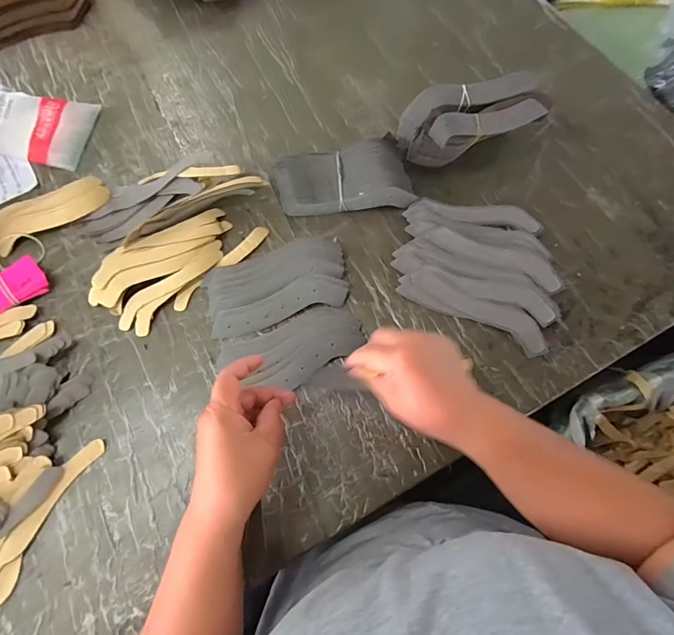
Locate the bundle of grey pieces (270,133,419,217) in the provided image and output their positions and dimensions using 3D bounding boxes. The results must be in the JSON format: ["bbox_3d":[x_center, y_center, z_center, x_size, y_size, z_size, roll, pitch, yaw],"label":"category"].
[{"bbox_3d":[0.008,-0.177,0.518,0.172,0.042,0.095,-10,70,-4],"label":"bundle of grey pieces"}]

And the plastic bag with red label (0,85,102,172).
[{"bbox_3d":[-0.438,-0.278,0.556,0.161,0.045,0.109,11,70,4],"label":"plastic bag with red label"}]

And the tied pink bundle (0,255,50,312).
[{"bbox_3d":[-0.391,-0.038,0.482,0.069,0.017,0.050,-32,73,-11],"label":"tied pink bundle"}]

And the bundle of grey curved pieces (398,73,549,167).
[{"bbox_3d":[0.167,-0.248,0.514,0.163,0.087,0.088,-22,71,-8],"label":"bundle of grey curved pieces"}]

